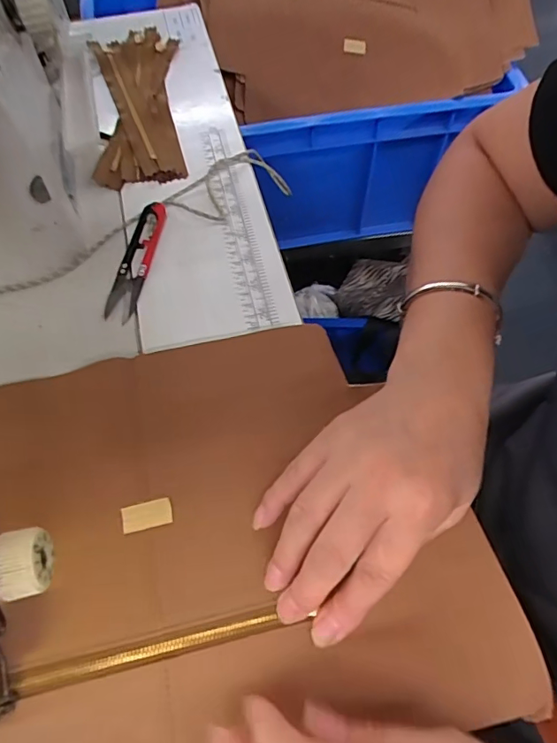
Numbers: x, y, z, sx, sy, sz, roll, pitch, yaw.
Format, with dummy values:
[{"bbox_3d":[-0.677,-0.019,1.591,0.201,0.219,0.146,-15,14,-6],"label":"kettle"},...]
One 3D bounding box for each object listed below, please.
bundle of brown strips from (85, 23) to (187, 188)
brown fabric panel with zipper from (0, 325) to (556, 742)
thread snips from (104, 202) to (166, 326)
[{"bbox_3d":[-0.130,-0.246,0.455,0.075,0.023,0.195,-9,61,-4],"label":"bundle of brown strips"},{"bbox_3d":[-0.046,0.086,0.273,0.294,0.012,0.233,-12,61,-6],"label":"brown fabric panel with zipper"},{"bbox_3d":[-0.106,-0.085,0.366,0.024,0.011,0.098,8,61,5],"label":"thread snips"}]

